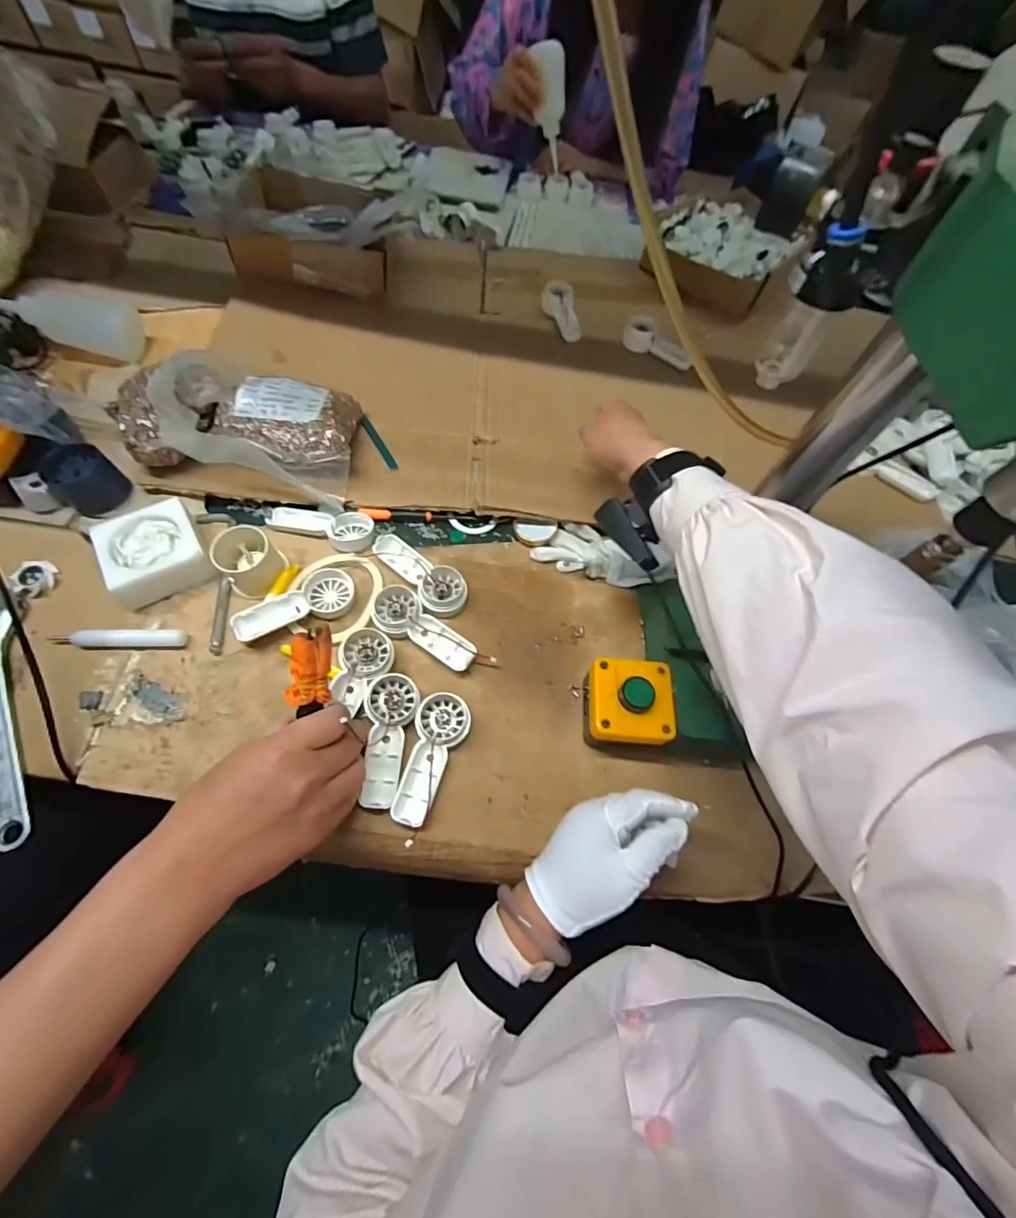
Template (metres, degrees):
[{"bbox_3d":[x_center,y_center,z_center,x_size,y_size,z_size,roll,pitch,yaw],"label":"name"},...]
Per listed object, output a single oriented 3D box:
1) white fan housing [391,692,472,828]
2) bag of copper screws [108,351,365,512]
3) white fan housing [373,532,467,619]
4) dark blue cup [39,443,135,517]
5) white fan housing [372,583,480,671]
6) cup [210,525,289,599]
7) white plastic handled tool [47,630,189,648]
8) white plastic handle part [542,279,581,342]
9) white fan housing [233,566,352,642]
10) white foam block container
[{"bbox_3d":[-0.064,0.129,0.416,0.046,0.019,0.110,12,57,0],"label":"white fan housing"},{"bbox_3d":[-0.276,-0.202,0.498,0.218,0.113,0.147,7,63,-2],"label":"bag of copper screws"},{"bbox_3d":[-0.089,-0.039,0.495,0.048,0.024,0.111,-36,69,-25],"label":"white fan housing"},{"bbox_3d":[-0.435,-0.137,0.492,0.056,0.055,0.055,3,58,-5],"label":"dark blue cup"},{"bbox_3d":[-0.083,0.021,0.463,0.114,0.024,0.047,33,60,13],"label":"white fan housing"},{"bbox_3d":[-0.255,-0.051,0.469,0.052,0.043,0.060,29,59,11],"label":"cup"},{"bbox_3d":[-0.358,0.029,0.440,0.113,0.021,0.017,1,58,-7],"label":"white plastic handled tool"},{"bbox_3d":[0.078,-0.440,0.706,0.045,0.029,0.102,-3,58,-9],"label":"white plastic handle part"},{"bbox_3d":[-0.207,-0.006,0.464,0.109,0.019,0.045,-22,63,-20],"label":"white fan housing"},{"bbox_3d":[-0.340,-0.054,0.464,0.086,0.036,0.093,-26,69,-17],"label":"white foam block container"}]

